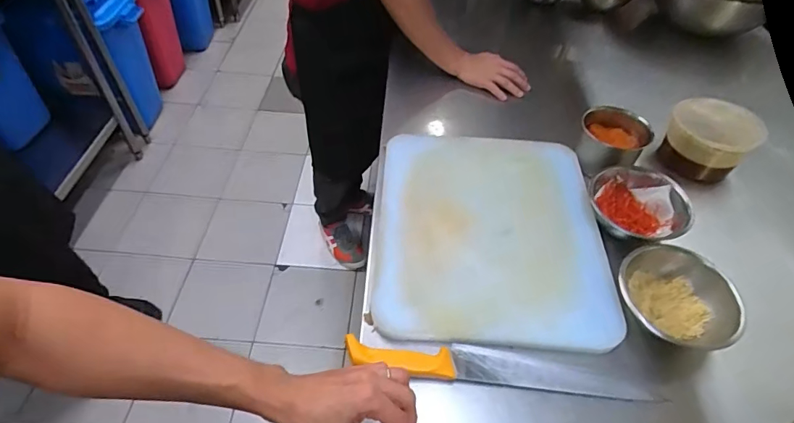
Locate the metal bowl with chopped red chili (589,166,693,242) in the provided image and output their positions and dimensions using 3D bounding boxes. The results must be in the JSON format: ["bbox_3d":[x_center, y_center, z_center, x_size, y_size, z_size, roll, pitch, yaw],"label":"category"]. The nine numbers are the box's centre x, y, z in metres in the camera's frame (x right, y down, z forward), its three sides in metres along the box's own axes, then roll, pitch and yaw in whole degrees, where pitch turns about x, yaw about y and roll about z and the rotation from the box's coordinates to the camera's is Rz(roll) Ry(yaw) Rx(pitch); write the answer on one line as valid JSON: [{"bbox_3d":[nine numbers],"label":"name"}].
[{"bbox_3d":[0.387,-0.020,0.722,0.143,0.072,0.122,31,55,22],"label":"metal bowl with chopped red chili"}]

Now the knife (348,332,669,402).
[{"bbox_3d":[0.132,0.198,0.576,0.387,0.018,0.047,7,49,3],"label":"knife"}]

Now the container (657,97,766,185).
[{"bbox_3d":[0.568,-0.127,0.833,0.141,0.098,0.126,28,54,20],"label":"container"}]

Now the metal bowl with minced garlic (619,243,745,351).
[{"bbox_3d":[0.379,0.120,0.619,0.117,0.072,0.150,-38,65,-12],"label":"metal bowl with minced garlic"}]

